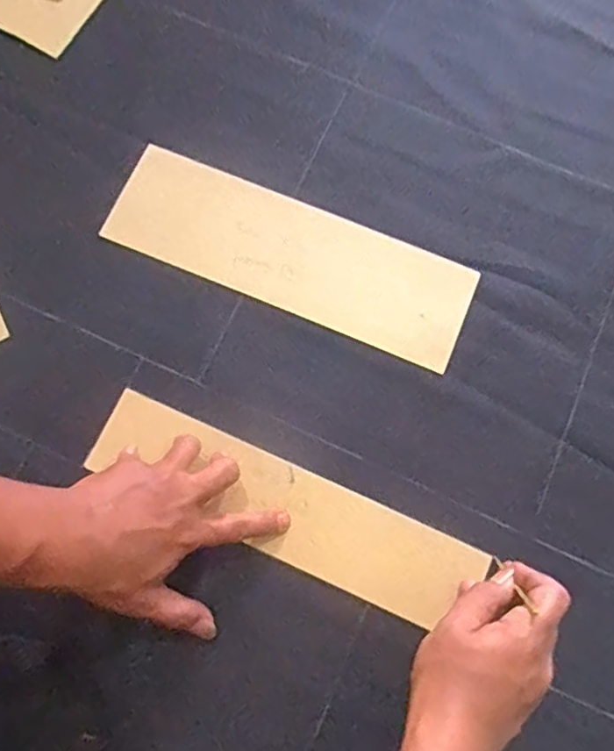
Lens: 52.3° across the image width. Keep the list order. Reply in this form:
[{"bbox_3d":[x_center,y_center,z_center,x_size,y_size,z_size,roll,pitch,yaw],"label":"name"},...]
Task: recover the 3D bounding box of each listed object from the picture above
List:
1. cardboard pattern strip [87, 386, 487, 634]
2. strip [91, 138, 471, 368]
[{"bbox_3d":[-0.019,0.104,0.487,0.306,0.008,0.072,24,71,4],"label":"cardboard pattern strip"},{"bbox_3d":[-0.014,-0.104,0.539,0.309,0.006,0.099,22,78,4],"label":"strip"}]

